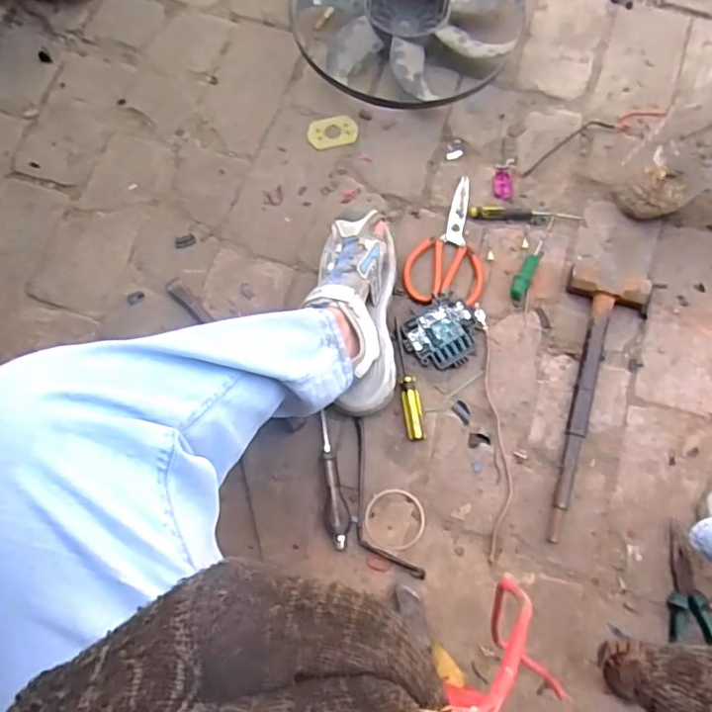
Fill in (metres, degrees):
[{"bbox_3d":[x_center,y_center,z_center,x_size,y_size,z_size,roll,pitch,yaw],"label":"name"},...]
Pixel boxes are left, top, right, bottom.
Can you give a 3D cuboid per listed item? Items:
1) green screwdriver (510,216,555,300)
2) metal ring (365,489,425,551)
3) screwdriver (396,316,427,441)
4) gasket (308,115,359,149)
[{"bbox_3d":[0.246,-0.142,0.840,0.022,0.019,0.139,22,74,9],"label":"green screwdriver"},{"bbox_3d":[0.049,0.204,0.756,0.073,0.004,0.073,0,72,2],"label":"metal ring"},{"bbox_3d":[0.065,0.030,0.793,0.026,0.022,0.161,-11,72,-2],"label":"screwdriver"},{"bbox_3d":[-0.034,-0.331,0.895,0.073,0.005,0.045,-9,72,-1],"label":"gasket"}]

